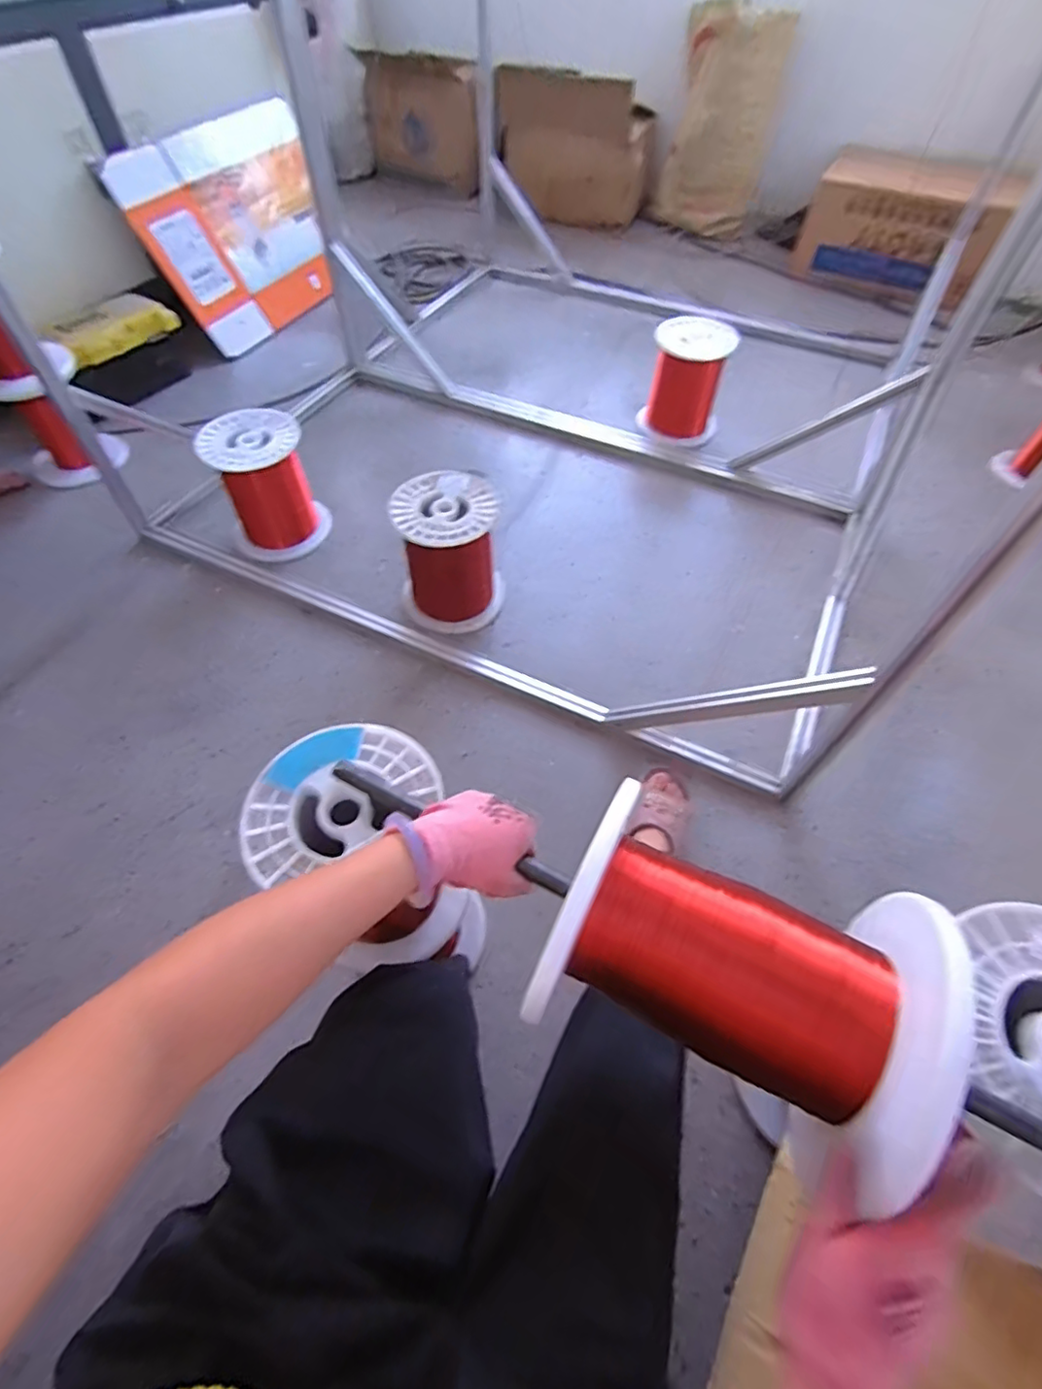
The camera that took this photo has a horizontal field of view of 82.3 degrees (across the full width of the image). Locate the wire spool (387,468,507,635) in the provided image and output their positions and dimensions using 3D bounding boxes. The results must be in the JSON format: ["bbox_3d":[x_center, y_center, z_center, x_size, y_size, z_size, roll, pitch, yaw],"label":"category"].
[{"bbox_3d":[-0.140,-0.274,1.178,0.206,0.234,0.203,-6,57,-5],"label":"wire spool"}]

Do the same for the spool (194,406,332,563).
[{"bbox_3d":[-0.550,-0.449,1.289,0.201,0.243,0.203,1,57,-1],"label":"spool"}]

